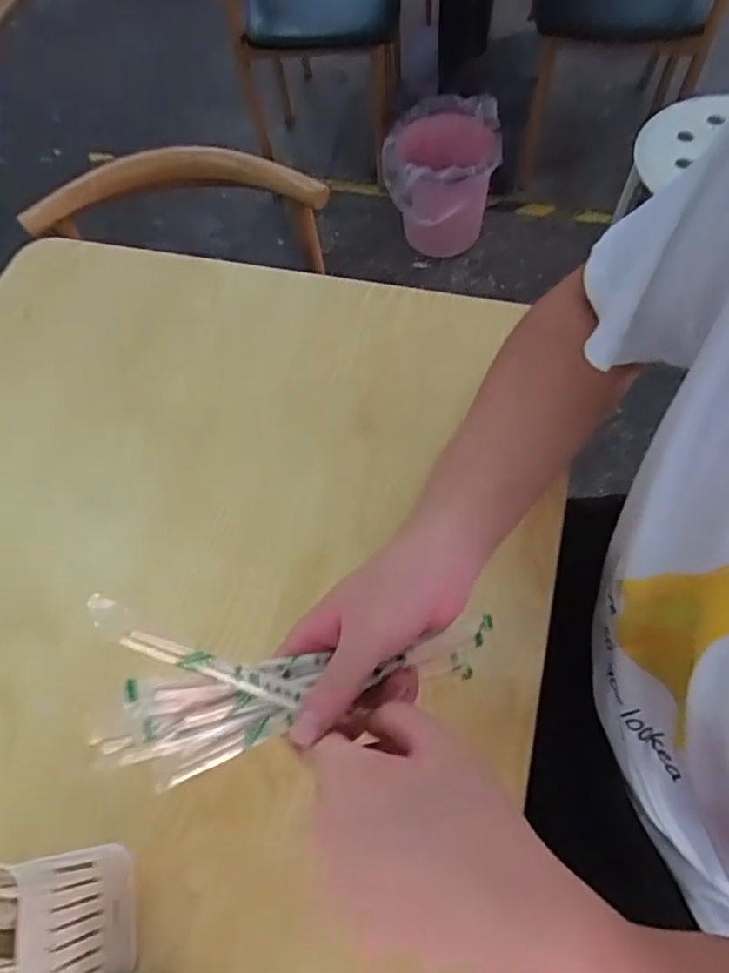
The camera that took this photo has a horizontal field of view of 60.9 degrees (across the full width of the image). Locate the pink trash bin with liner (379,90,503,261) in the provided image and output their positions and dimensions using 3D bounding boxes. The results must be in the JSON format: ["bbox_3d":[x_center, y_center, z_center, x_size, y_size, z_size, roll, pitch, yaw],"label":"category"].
[{"bbox_3d":[0.179,-0.711,1.467,0.255,0.273,0.239,1,65,5],"label":"pink trash bin with liner"}]

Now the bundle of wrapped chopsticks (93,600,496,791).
[{"bbox_3d":[-0.020,0.096,0.335,0.228,0.057,0.070,-1,58,-27],"label":"bundle of wrapped chopsticks"}]

